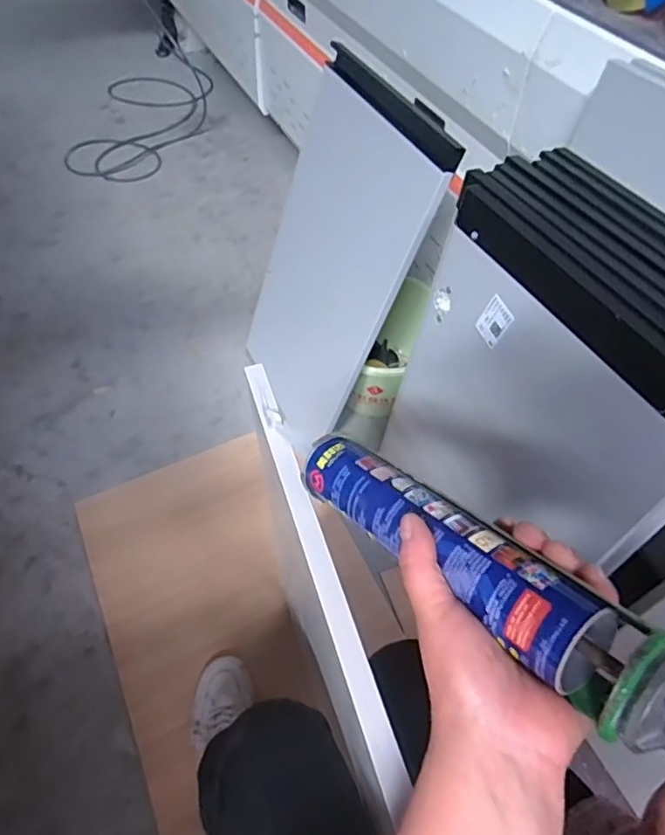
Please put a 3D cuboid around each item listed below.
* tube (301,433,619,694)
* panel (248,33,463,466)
[{"bbox_3d":[0.057,0.071,0.345,0.045,0.043,0.213,-34,39,-21],"label":"tube"},{"bbox_3d":[-0.015,-0.274,1.122,0.032,0.692,0.379,-12,50,-34],"label":"panel"}]

